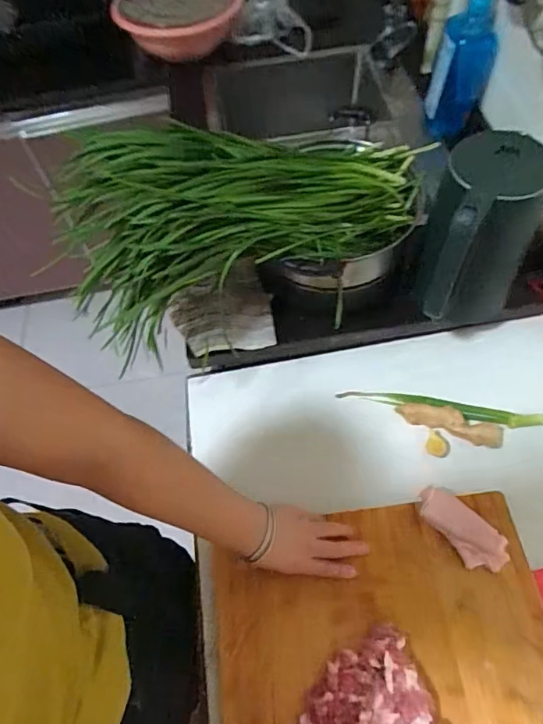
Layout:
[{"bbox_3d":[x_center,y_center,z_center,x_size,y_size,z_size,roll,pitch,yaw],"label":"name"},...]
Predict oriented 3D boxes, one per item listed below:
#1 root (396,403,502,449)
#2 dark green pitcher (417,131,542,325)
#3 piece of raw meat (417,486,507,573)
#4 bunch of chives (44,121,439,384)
[{"bbox_3d":[0.247,0.084,0.693,0.141,0.022,0.037,19,61,14],"label":"root"},{"bbox_3d":[0.273,-0.143,0.673,0.126,0.256,0.131,19,61,16],"label":"dark green pitcher"},{"bbox_3d":[0.224,0.199,0.592,0.114,0.033,0.044,37,69,25],"label":"piece of raw meat"},{"bbox_3d":[-0.020,-0.195,0.668,0.468,0.197,0.220,-13,58,-2],"label":"bunch of chives"}]

